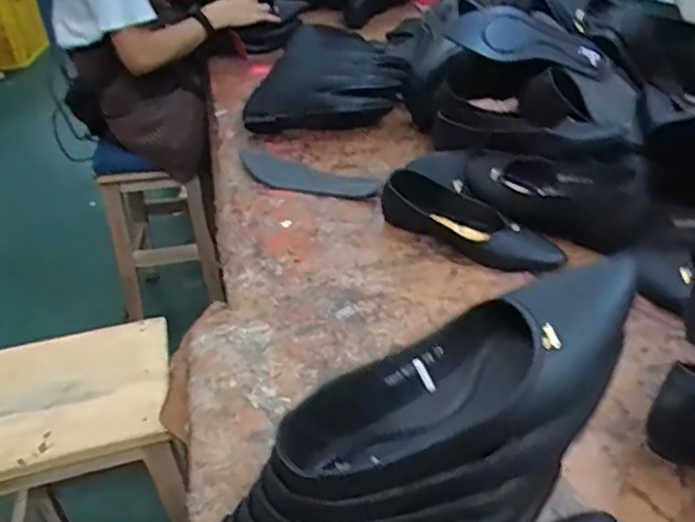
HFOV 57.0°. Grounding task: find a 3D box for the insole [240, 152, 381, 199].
[{"bbox_3d":[-0.082,-0.136,1.022,0.281,0.008,0.093,19,42,26],"label":"insole"}]

